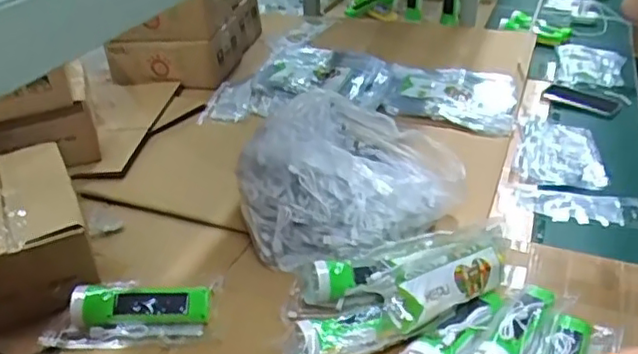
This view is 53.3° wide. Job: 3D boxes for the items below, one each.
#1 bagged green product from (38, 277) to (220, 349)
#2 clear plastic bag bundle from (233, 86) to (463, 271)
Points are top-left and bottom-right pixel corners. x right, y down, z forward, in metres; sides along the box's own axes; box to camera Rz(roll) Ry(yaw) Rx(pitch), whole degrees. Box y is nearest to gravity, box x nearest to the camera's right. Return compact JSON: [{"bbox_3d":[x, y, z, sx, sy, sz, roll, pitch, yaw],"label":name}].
[{"bbox_3d":[-0.238,0.167,0.801,0.205,0.054,0.078,-2,32,-2],"label":"bagged green product"},{"bbox_3d":[0.047,-0.005,0.949,0.325,0.125,0.284,4,32,9],"label":"clear plastic bag bundle"}]

